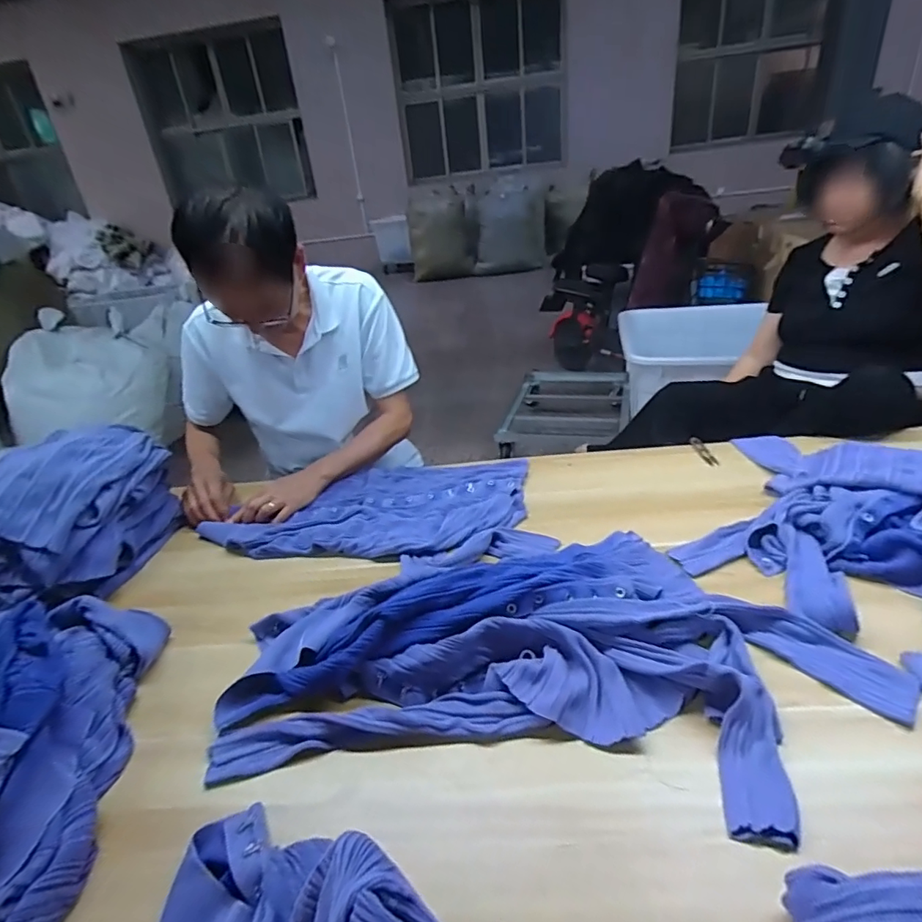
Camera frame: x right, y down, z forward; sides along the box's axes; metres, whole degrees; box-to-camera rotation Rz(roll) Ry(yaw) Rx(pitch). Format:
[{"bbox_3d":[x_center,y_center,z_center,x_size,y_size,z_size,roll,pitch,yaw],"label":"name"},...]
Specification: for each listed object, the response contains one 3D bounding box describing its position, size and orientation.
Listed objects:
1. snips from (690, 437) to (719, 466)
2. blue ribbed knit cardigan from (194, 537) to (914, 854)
[{"bbox_3d":[0.474,-0.022,1.014,0.024,0.007,0.119,-4,28,5],"label":"snips"},{"bbox_3d":[0.098,0.202,0.618,0.730,0.072,0.395,-2,28,8],"label":"blue ribbed knit cardigan"}]

